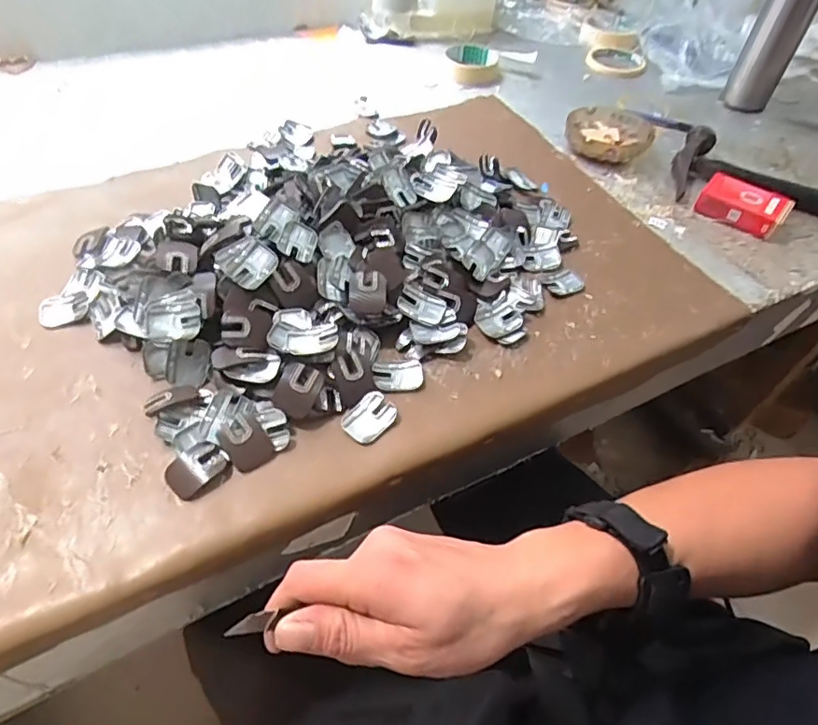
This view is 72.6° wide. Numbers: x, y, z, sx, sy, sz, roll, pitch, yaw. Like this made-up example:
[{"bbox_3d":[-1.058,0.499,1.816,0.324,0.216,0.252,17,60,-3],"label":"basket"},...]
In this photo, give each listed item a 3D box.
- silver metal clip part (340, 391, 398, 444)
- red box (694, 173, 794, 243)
[{"bbox_3d":[-0.029,0.041,0.419,0.030,0.008,0.039,37,57,25],"label":"silver metal clip part"},{"bbox_3d":[0.365,-0.172,0.609,0.085,0.026,0.056,34,56,22],"label":"red box"}]

